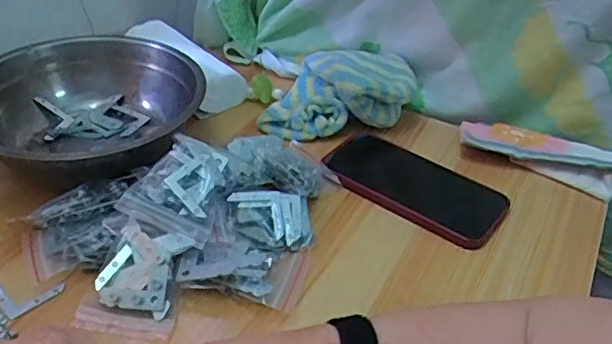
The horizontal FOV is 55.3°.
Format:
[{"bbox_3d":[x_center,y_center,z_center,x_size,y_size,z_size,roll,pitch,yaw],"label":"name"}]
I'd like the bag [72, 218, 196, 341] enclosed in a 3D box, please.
[{"bbox_3d":[-0.121,0.077,0.419,0.061,0.014,0.078,11,65,8],"label":"bag"}]

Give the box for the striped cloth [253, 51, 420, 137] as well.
[{"bbox_3d":[0.039,-0.086,0.596,0.132,0.047,0.128,17,40,17],"label":"striped cloth"}]

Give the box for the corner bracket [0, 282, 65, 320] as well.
[{"bbox_3d":[-0.203,0.084,0.425,0.041,0.005,0.038,-30,48,-35],"label":"corner bracket"}]

